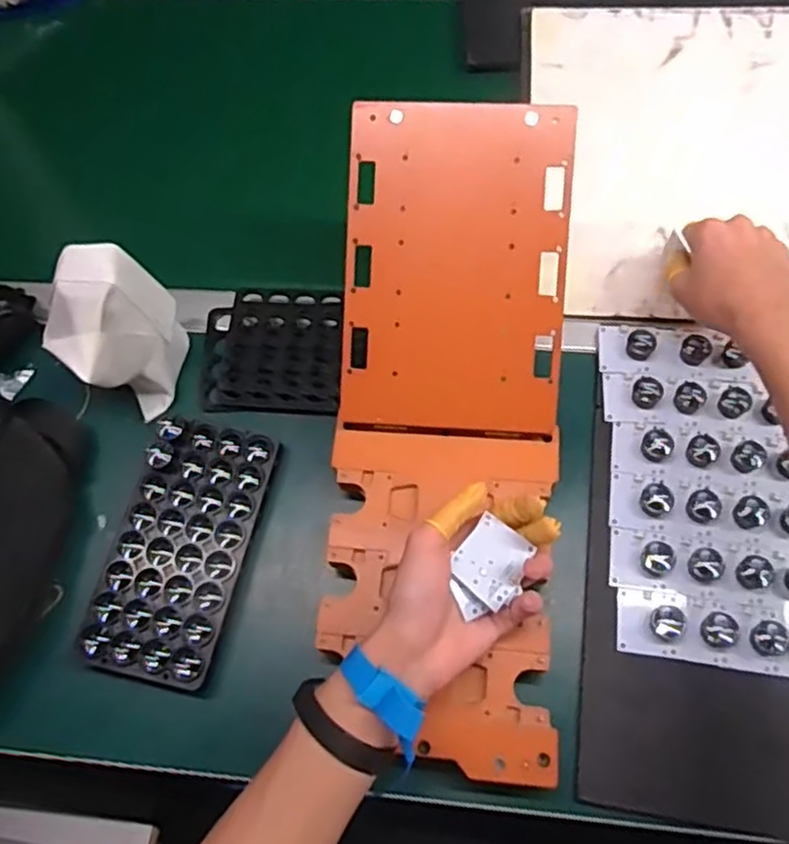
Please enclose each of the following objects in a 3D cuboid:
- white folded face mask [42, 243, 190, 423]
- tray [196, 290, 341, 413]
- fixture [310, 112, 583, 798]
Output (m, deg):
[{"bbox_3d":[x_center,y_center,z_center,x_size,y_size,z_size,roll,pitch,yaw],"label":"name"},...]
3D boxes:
[{"bbox_3d":[-0.221,-0.071,0.550,0.082,0.114,0.106,22,71,13],"label":"white folded face mask"},{"bbox_3d":[-0.105,-0.059,0.594,0.118,0.019,0.111,-1,67,4],"label":"tray"},{"bbox_3d":[0.039,-0.015,0.500,0.165,0.061,0.420,1,85,2],"label":"fixture"}]

